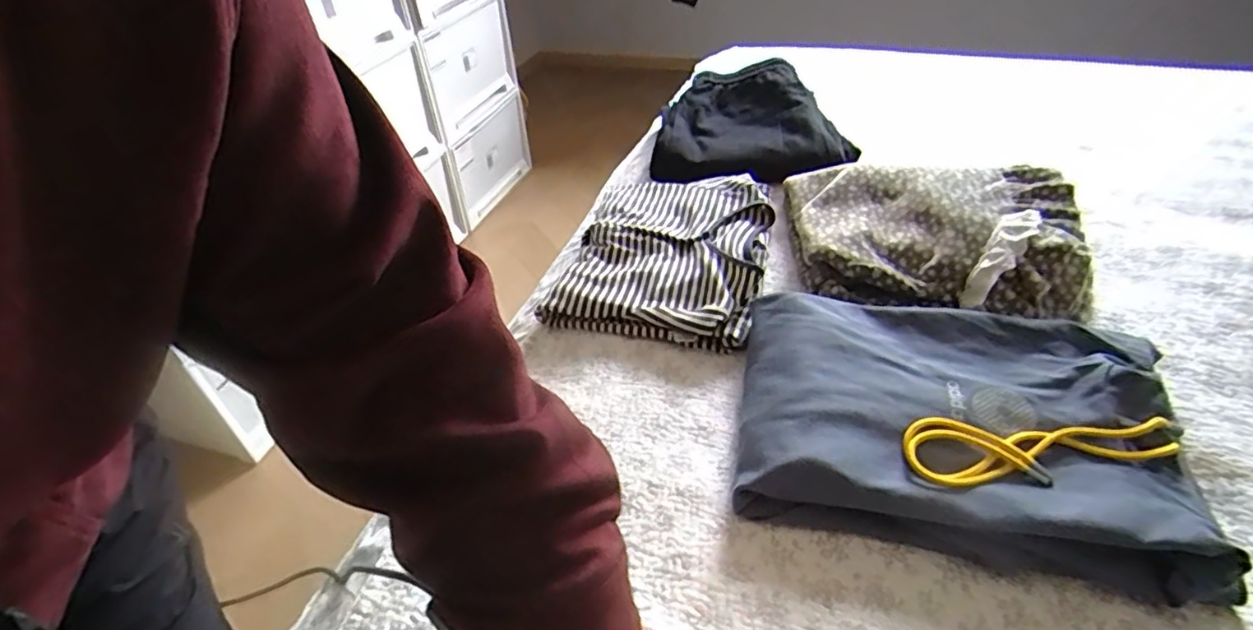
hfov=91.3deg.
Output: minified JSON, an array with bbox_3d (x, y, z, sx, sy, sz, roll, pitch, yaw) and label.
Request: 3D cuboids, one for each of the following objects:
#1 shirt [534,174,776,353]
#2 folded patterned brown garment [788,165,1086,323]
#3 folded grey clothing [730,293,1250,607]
[{"bbox_3d":[0.052,-0.085,0.707,0.212,0.040,0.296,9,43,13],"label":"shirt"},{"bbox_3d":[0.336,-0.094,0.665,0.291,0.060,0.270,2,42,5],"label":"folded patterned brown garment"},{"bbox_3d":[0.260,0.082,0.497,0.328,0.051,0.233,9,43,13],"label":"folded grey clothing"}]

